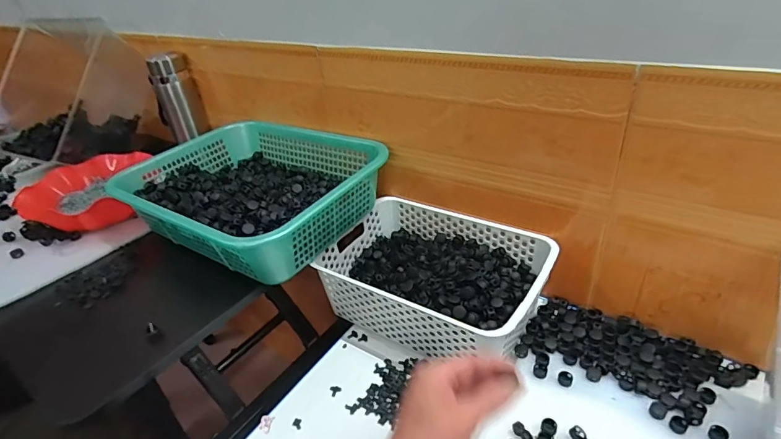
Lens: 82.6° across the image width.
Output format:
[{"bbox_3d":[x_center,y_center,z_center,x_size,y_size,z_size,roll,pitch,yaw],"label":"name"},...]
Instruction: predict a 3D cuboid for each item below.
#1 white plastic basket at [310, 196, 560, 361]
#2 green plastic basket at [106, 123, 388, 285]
[{"bbox_3d":[0.065,0.085,0.656,0.304,0.099,0.204,16,41,30],"label":"white plastic basket"},{"bbox_3d":[-0.218,-0.052,0.717,0.379,0.090,0.289,17,41,31],"label":"green plastic basket"}]

